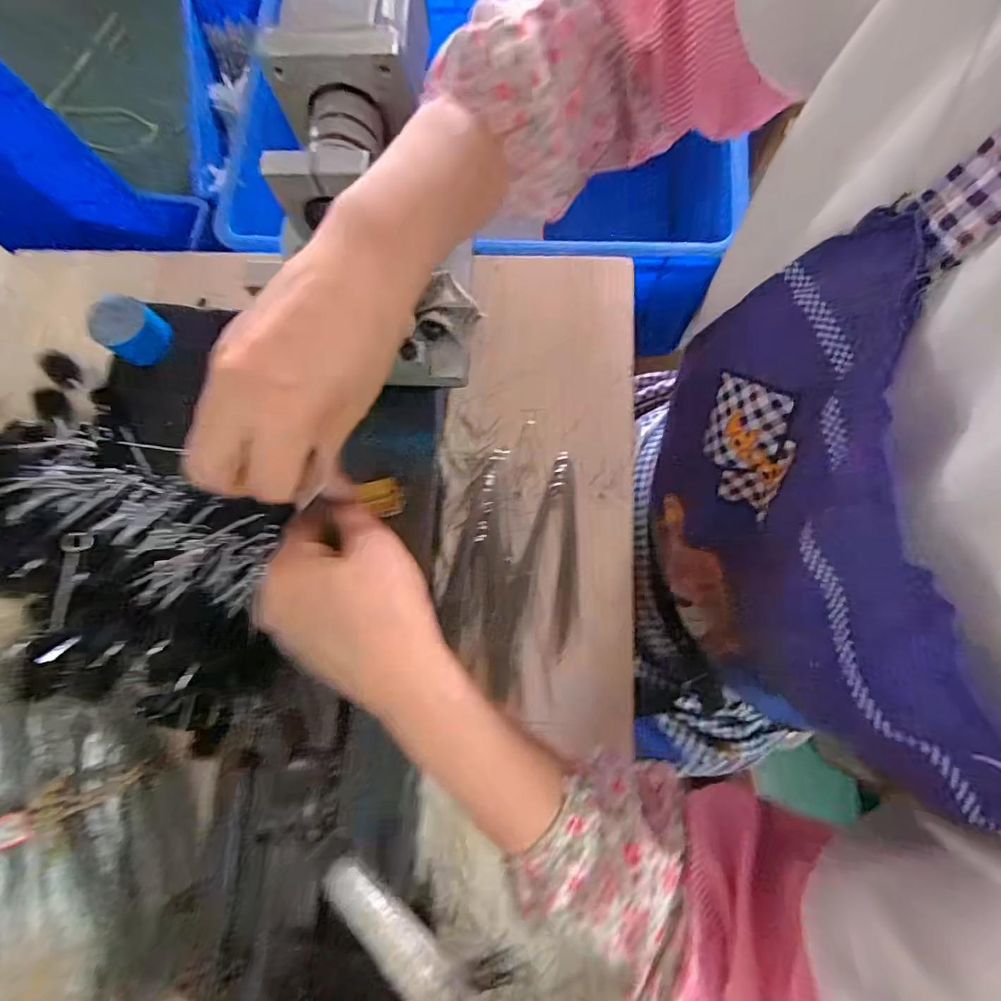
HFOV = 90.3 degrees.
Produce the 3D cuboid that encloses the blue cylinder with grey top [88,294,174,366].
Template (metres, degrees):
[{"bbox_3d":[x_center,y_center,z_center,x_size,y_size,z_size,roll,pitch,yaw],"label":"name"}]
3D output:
[{"bbox_3d":[-0.321,-0.149,0.434,0.046,0.043,0.049,-1,79,4],"label":"blue cylinder with grey top"}]

